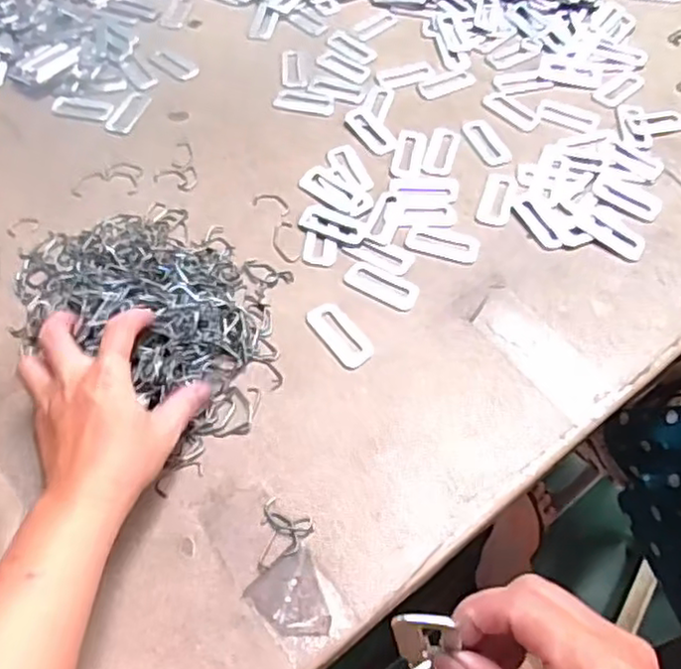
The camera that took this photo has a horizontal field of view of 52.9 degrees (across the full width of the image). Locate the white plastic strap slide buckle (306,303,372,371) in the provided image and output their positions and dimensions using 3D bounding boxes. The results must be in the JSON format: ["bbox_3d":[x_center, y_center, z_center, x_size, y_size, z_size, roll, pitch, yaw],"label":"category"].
[{"bbox_3d":[0.000,-0.001,0.523,0.029,0.004,0.063,-31,61,-18],"label":"white plastic strap slide buckle"}]

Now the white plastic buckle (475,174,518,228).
[{"bbox_3d":[0.139,-0.121,0.604,0.029,0.004,0.064,17,58,12],"label":"white plastic buckle"}]

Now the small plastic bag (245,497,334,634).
[{"bbox_3d":[-0.029,0.146,0.429,0.053,0.007,0.075,8,57,6],"label":"small plastic bag"}]

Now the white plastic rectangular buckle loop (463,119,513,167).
[{"bbox_3d":[0.136,-0.180,0.636,0.026,0.004,0.063,-17,58,-10],"label":"white plastic rectangular buckle loop"}]

